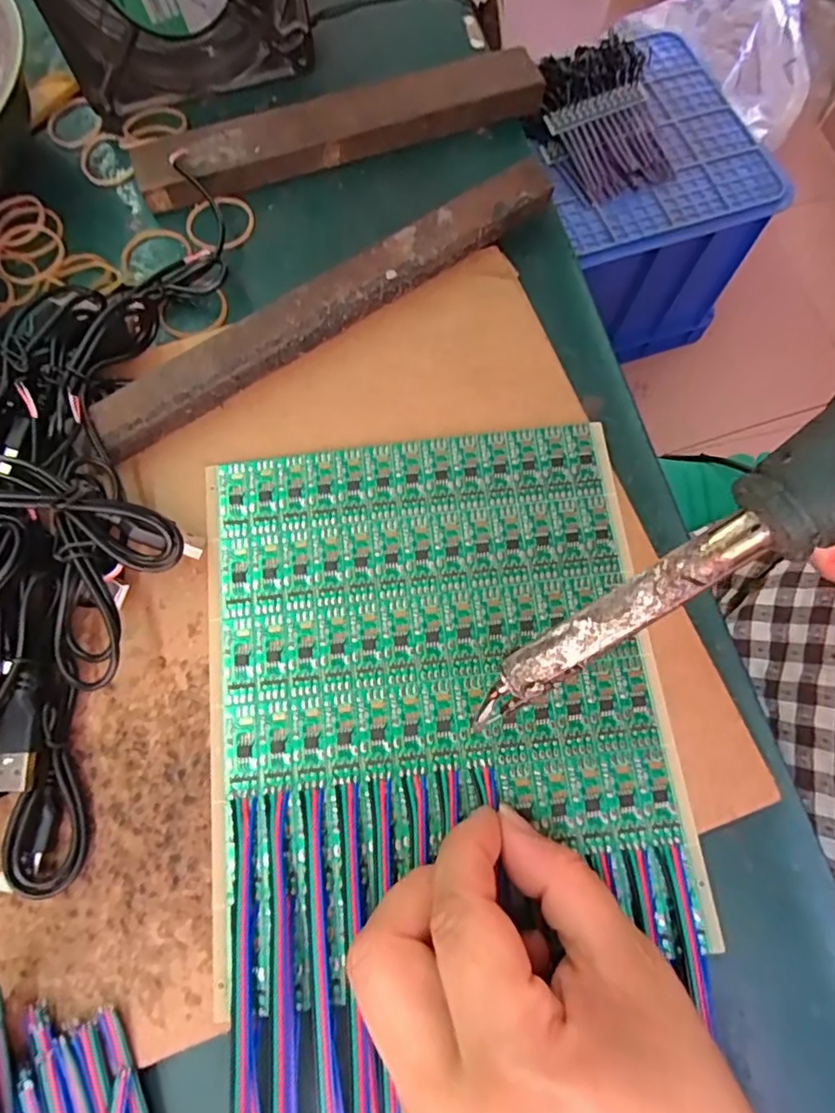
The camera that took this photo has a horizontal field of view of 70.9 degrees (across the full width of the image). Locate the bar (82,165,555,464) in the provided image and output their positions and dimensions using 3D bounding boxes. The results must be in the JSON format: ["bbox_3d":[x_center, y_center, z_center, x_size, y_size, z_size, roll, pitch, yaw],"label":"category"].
[{"bbox_3d":[-0.036,-0.110,0.256,0.221,0.018,0.021,-35,78,-11],"label":"bar"}]

